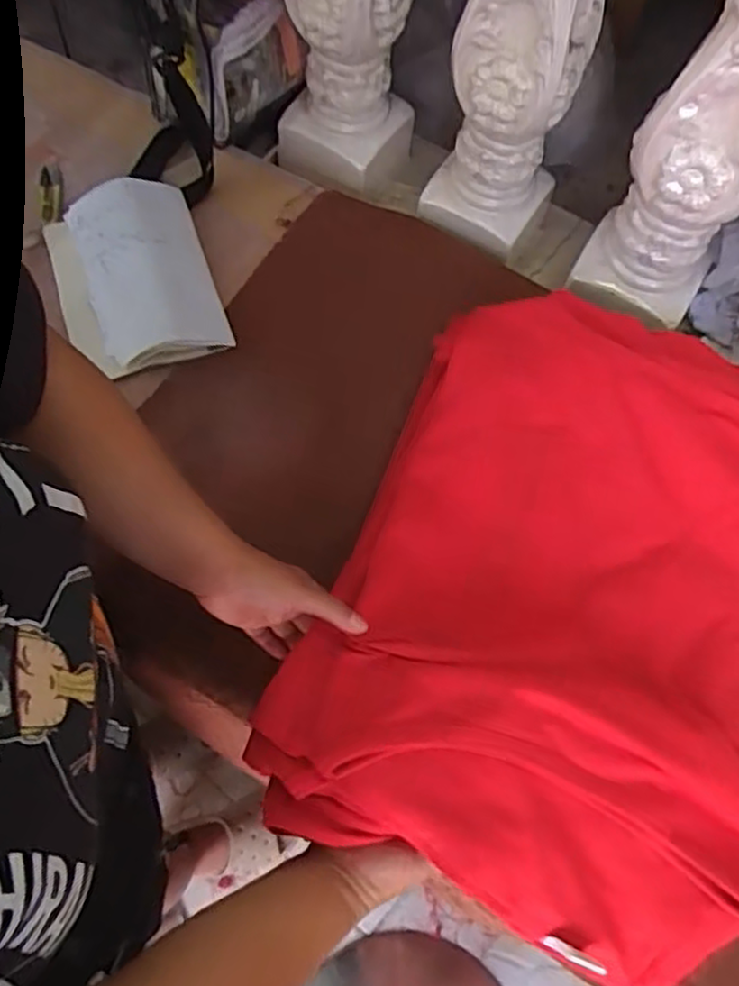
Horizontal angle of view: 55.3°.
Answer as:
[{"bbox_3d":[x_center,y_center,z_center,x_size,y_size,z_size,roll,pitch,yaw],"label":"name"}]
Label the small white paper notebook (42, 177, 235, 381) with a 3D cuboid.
[{"bbox_3d":[-0.239,-0.218,0.708,0.148,0.035,0.204,-19,69,-10],"label":"small white paper notebook"}]

